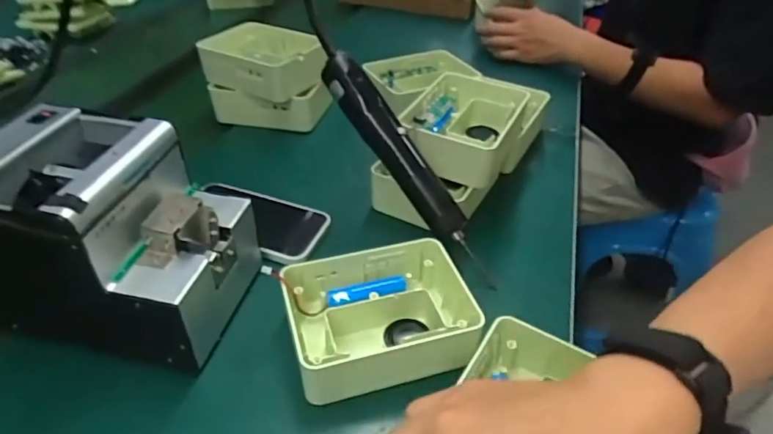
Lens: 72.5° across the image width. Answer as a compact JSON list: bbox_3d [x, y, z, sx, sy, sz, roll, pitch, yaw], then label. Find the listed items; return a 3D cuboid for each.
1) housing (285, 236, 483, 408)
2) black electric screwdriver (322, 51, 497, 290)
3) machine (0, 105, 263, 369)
[{"bbox_3d":[-0.005,0.085,0.426,0.140,0.061,0.117,-9,39,-17],"label":"housing"},{"bbox_3d":[0.022,-0.045,0.491,0.029,0.035,0.247,-37,91,-41],"label":"black electric screwdriver"},{"bbox_3d":[-0.215,0.016,0.417,0.181,0.151,0.129,11,37,8],"label":"machine"}]

